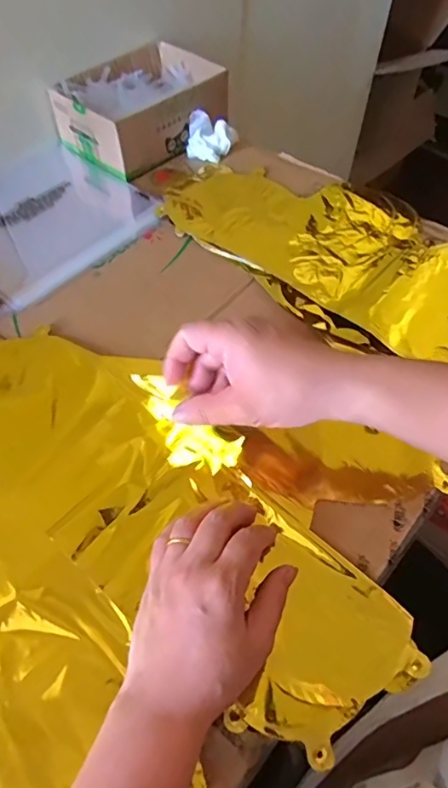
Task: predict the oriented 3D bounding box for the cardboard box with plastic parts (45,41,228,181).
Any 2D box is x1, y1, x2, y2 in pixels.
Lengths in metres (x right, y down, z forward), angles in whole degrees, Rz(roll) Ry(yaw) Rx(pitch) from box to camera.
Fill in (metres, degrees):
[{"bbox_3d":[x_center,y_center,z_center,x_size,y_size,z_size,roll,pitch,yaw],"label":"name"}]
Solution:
[{"bbox_3d":[-0.097,-0.353,0.614,0.143,0.068,0.186,35,63,20],"label":"cardboard box with plastic parts"}]

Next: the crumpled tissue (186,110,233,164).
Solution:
[{"bbox_3d":[-0.017,-0.316,0.609,0.057,0.040,0.044,4,57,2],"label":"crumpled tissue"}]

